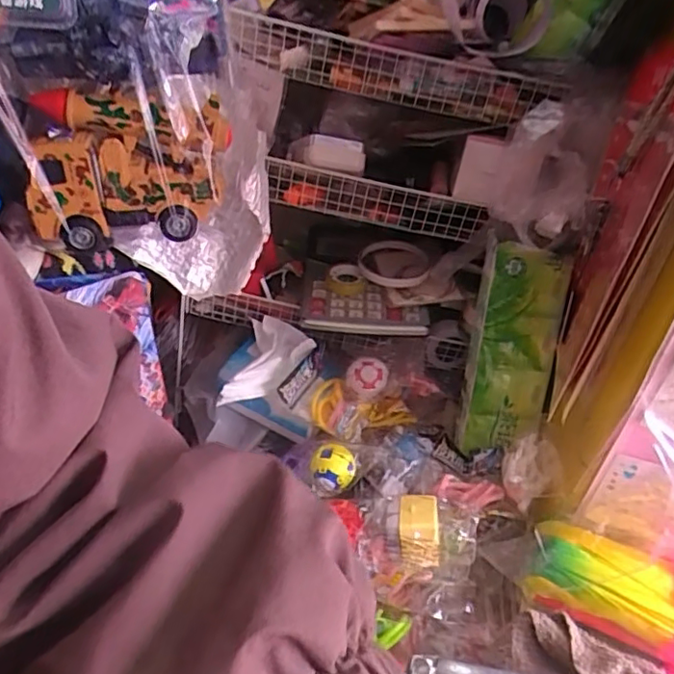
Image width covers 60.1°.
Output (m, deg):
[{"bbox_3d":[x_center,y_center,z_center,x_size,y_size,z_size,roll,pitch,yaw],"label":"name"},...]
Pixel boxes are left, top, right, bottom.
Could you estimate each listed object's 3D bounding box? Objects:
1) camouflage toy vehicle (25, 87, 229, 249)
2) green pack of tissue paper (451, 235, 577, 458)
[{"bbox_3d":[-0.162,-0.132,0.460,0.152,0.103,0.055,-1,40,-11],"label":"camouflage toy vehicle"},{"bbox_3d":[0.170,0.016,0.571,0.075,0.212,0.045,7,19,-1],"label":"green pack of tissue paper"}]

